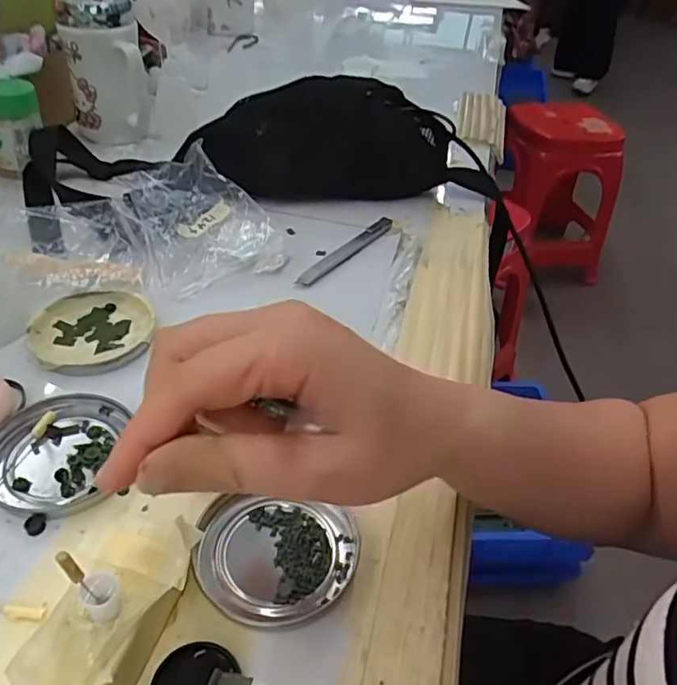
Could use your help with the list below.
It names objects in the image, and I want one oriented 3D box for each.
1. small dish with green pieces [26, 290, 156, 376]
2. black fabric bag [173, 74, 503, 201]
[{"bbox_3d":[-0.167,-0.009,0.395,0.078,0.009,0.072,3,41,-3],"label":"small dish with green pieces"},{"bbox_3d":[0.005,-0.211,0.583,0.298,0.097,0.075,-1,41,-7],"label":"black fabric bag"}]

